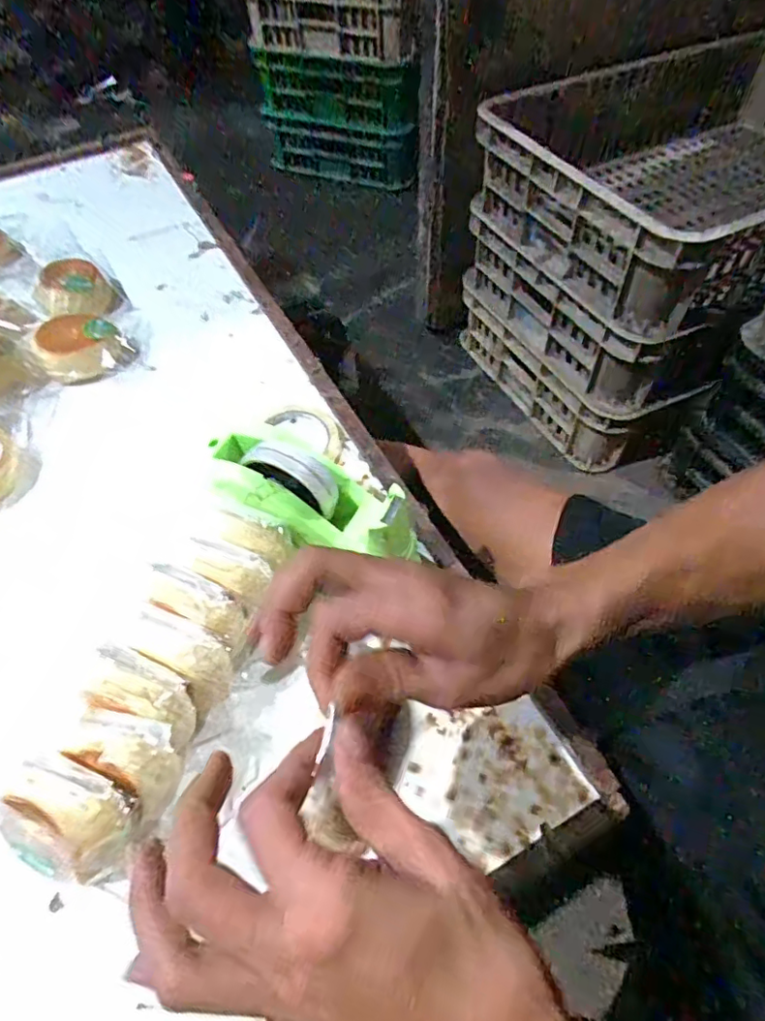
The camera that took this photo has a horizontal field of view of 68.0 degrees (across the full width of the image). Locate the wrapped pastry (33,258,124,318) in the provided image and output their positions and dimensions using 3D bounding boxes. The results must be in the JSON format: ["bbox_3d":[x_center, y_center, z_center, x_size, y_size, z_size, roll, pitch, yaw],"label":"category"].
[{"bbox_3d":[-0.387,-0.278,0.720,0.094,0.047,0.092,-7,54,-6],"label":"wrapped pastry"}]

